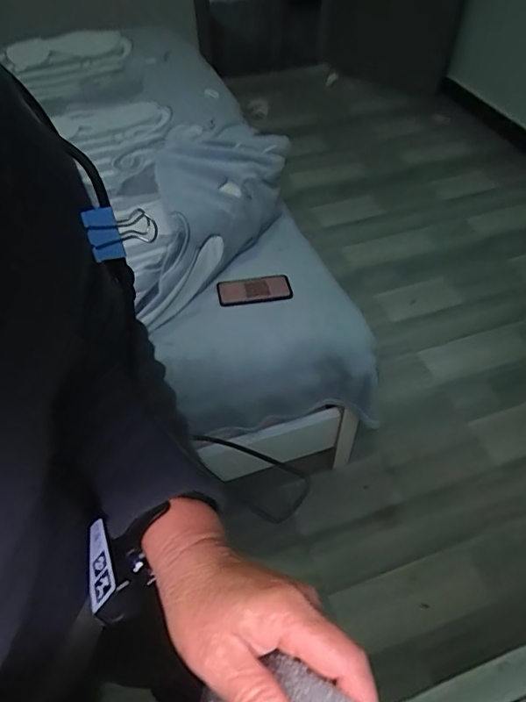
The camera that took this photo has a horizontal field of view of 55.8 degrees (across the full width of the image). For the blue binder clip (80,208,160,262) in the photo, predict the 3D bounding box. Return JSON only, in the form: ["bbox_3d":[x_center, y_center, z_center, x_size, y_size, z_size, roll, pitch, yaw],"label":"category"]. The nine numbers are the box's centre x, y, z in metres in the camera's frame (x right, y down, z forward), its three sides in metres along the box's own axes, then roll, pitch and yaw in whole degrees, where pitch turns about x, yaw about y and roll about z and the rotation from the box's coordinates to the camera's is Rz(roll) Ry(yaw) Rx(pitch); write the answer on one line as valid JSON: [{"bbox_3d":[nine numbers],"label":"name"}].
[{"bbox_3d":[-0.070,-0.058,0.246,0.034,0.024,0.008,-3,51,-2],"label":"blue binder clip"}]

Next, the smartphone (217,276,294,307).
[{"bbox_3d":[-0.018,-0.132,1.089,0.161,0.009,0.062,-8,68,-10],"label":"smartphone"}]

